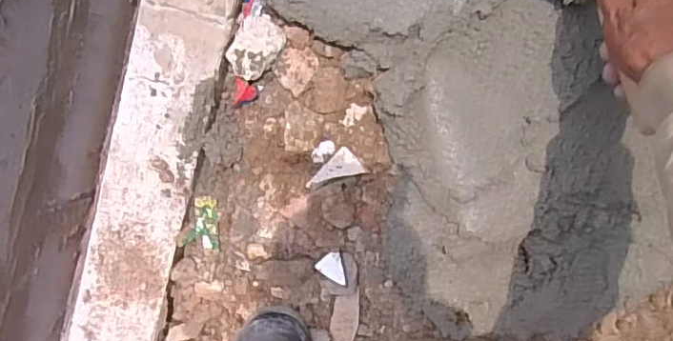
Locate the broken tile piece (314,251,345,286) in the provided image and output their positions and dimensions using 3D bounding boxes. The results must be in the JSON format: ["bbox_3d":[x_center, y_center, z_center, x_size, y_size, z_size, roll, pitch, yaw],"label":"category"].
[{"bbox_3d":[-0.007,0.114,0.635,0.029,0.009,0.037,-13,95,8],"label":"broken tile piece"}]

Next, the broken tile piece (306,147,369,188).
[{"bbox_3d":[-0.003,-0.005,0.611,0.067,0.006,0.032,-16,77,21],"label":"broken tile piece"}]

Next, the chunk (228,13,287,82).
[{"bbox_3d":[-0.087,-0.132,0.601,0.049,0.019,0.068,27,99,3],"label":"chunk"}]

